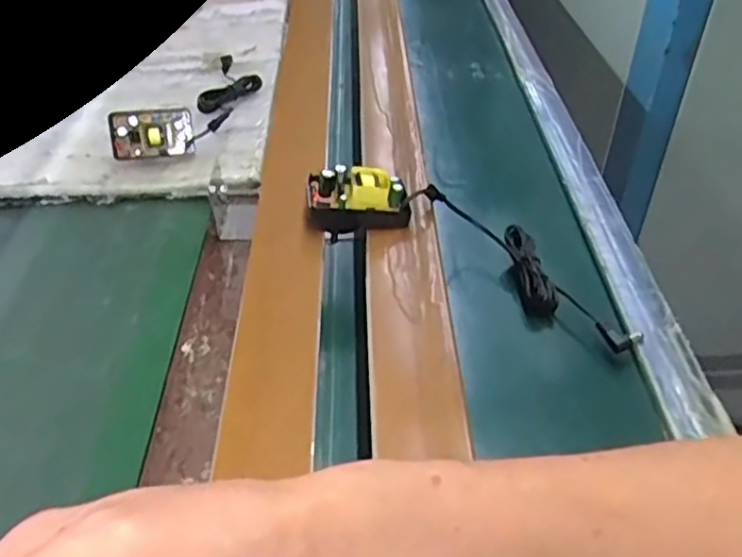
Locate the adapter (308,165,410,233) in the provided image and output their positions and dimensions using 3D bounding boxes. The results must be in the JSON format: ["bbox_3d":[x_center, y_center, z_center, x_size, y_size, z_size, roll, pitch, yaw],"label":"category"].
[{"bbox_3d":[-0.009,-0.056,0.464,0.068,0.035,0.041,-6,41,-11],"label":"adapter"}]

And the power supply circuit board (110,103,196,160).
[{"bbox_3d":[-0.194,-0.127,0.595,0.071,0.045,0.027,-2,40,-7],"label":"power supply circuit board"}]

